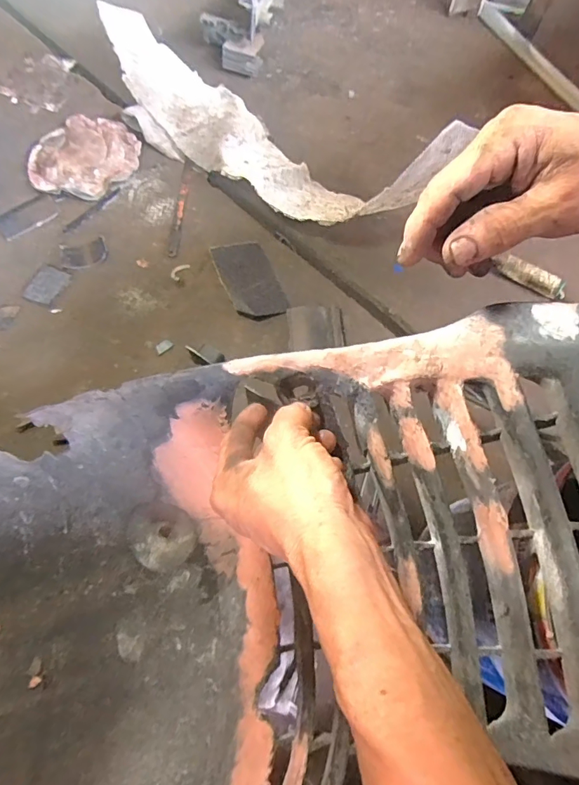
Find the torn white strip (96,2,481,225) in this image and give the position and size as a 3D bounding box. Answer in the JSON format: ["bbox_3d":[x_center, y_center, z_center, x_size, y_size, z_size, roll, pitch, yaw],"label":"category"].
[{"bbox_3d":[-0.060,-0.395,0.613,0.593,0.155,0.175,37,70,13],"label":"torn white strip"}]

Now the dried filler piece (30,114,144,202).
[{"bbox_3d":[-0.298,-0.342,0.657,0.137,0.018,0.152,37,69,13],"label":"dried filler piece"}]

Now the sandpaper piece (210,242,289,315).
[{"bbox_3d":[-0.052,-0.146,0.577,0.066,0.017,0.117,-20,68,-11],"label":"sandpaper piece"}]

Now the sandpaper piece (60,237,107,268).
[{"bbox_3d":[-0.263,-0.178,0.578,0.056,0.005,0.041,-14,67,-9],"label":"sandpaper piece"}]

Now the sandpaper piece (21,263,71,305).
[{"bbox_3d":[-0.305,-0.136,0.566,0.044,0.004,0.055,21,67,7],"label":"sandpaper piece"}]

